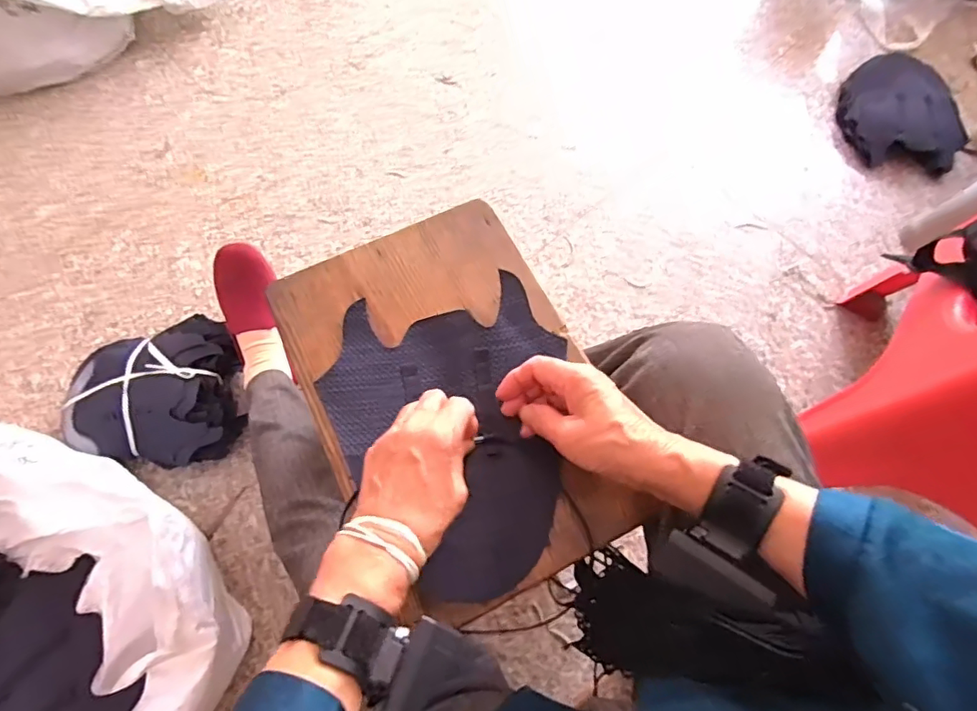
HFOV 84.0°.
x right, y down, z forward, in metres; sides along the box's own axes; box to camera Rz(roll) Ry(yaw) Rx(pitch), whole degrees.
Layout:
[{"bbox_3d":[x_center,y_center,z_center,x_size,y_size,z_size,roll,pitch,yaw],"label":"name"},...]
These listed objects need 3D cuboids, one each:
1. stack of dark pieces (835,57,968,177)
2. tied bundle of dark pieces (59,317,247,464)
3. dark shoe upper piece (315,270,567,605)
[{"bbox_3d":[0.846,-0.501,1.112,0.242,0.058,0.286,10,69,2],"label":"stack of dark pieces"},{"bbox_3d":[-0.502,0.052,0.829,0.270,0.100,0.222,3,69,-1],"label":"tied bundle of dark pieces"},{"bbox_3d":[-0.031,0.063,0.442,0.190,0.013,0.245,-10,72,0],"label":"dark shoe upper piece"}]

